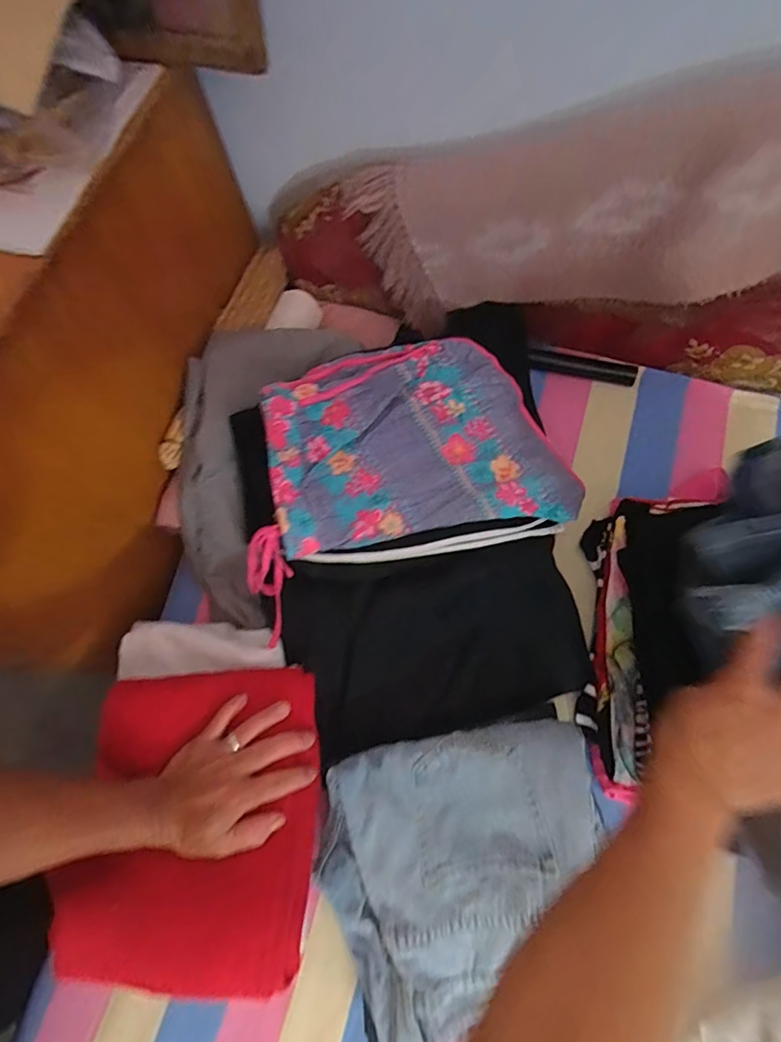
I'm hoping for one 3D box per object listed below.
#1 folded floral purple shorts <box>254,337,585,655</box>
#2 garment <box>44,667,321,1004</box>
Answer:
[{"bbox_3d":[0.015,-0.065,0.503,0.339,0.101,0.248,-10,77,-10],"label":"folded floral purple shorts"},{"bbox_3d":[-0.165,0.254,0.413,0.194,0.045,0.241,1,72,2],"label":"garment"}]

